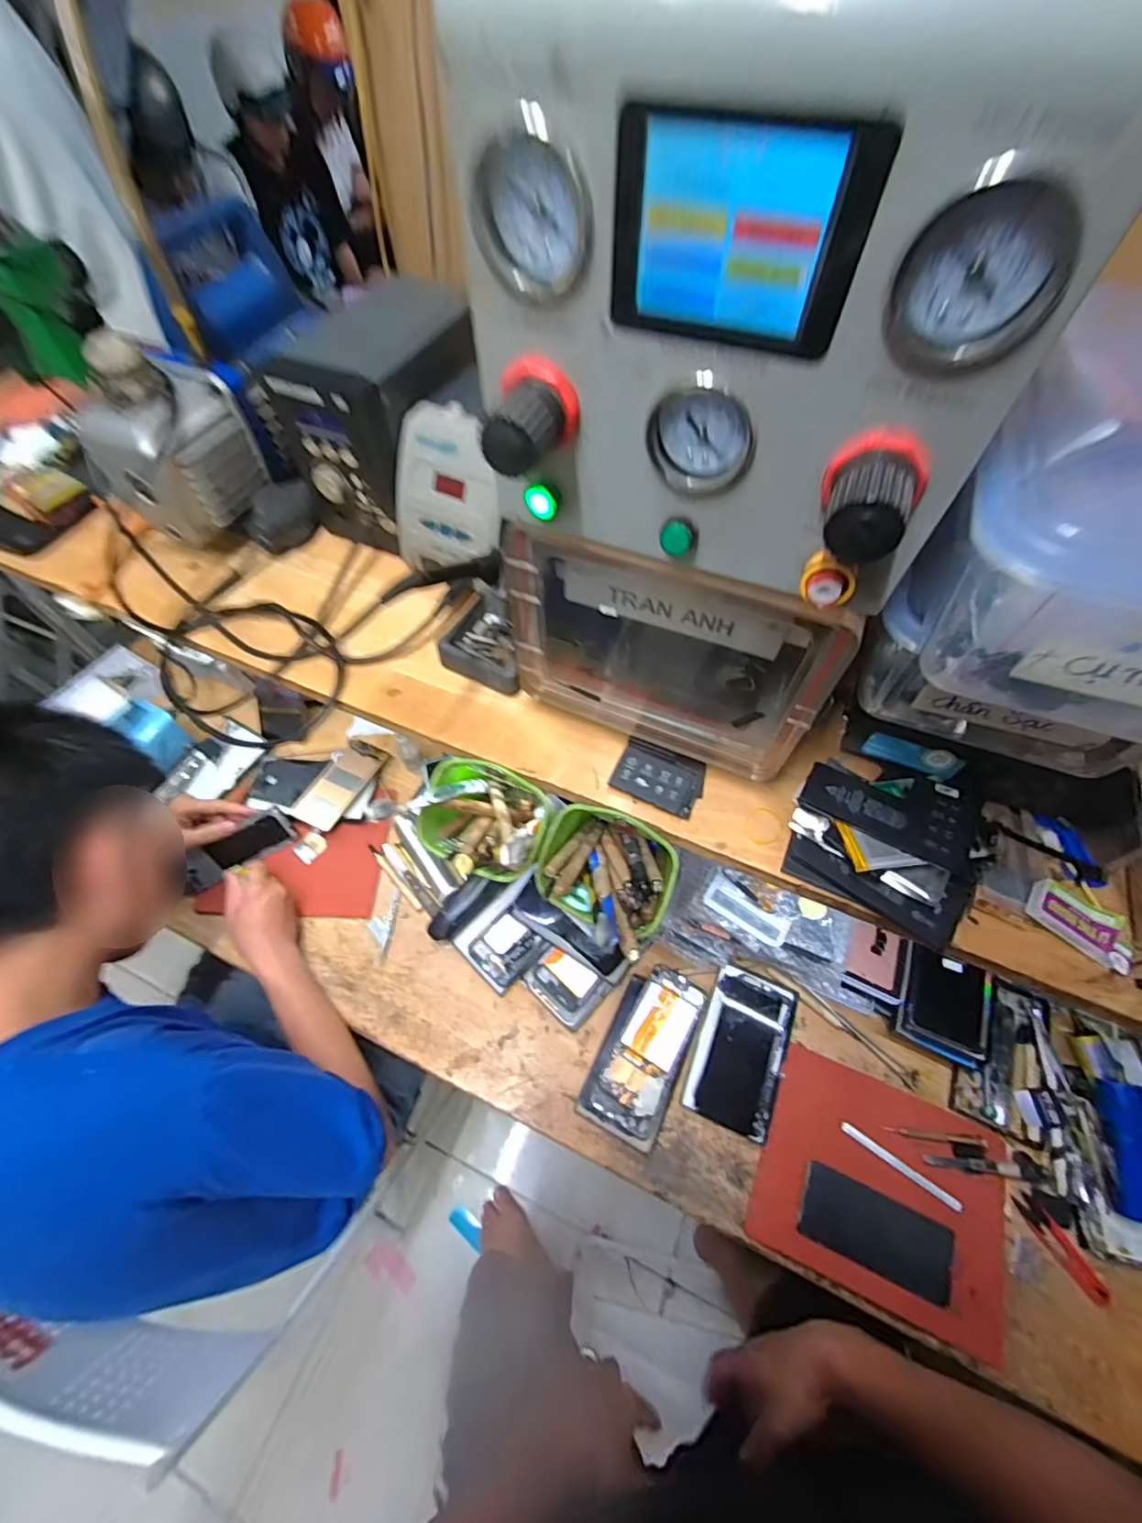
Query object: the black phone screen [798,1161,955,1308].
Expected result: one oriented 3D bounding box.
[{"bbox_3d":[0.325,0.500,0.577,0.152,0.010,0.069,20,62,12],"label":"black phone screen"}]

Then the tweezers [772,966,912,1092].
[{"bbox_3d":[0.343,0.333,0.692,0.196,0.008,0.020,38,67,20],"label":"tweezers"}]

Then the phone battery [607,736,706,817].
[{"bbox_3d":[0.069,0.012,0.424,0.066,0.011,0.046,22,62,13],"label":"phone battery"}]

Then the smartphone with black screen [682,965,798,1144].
[{"bbox_3d":[0.214,0.351,0.668,0.101,0.010,0.179,22,62,13],"label":"smartphone with black screen"}]

